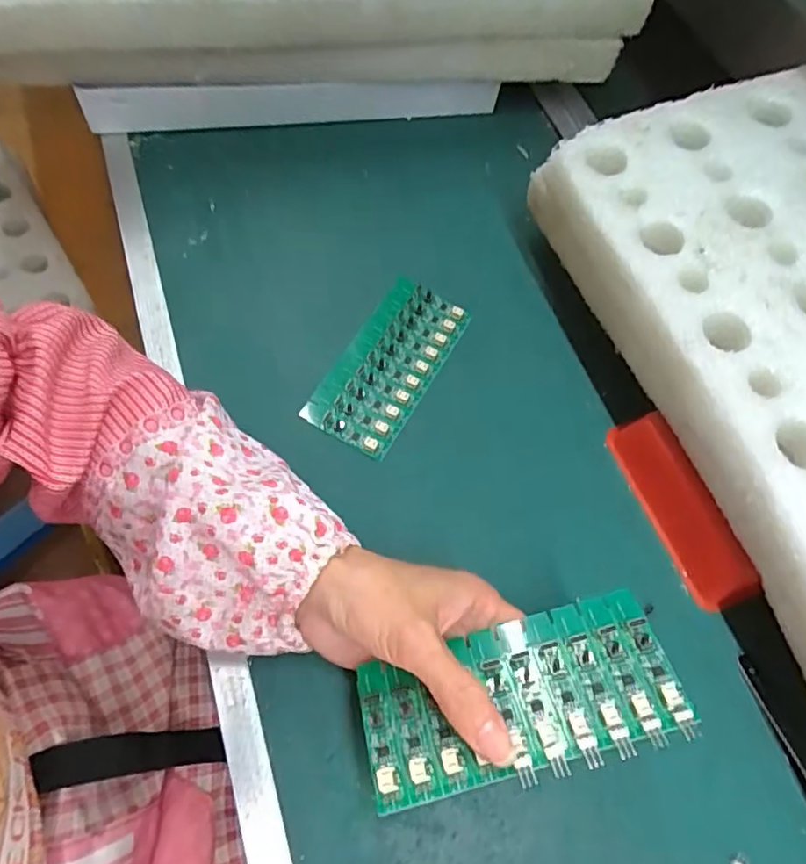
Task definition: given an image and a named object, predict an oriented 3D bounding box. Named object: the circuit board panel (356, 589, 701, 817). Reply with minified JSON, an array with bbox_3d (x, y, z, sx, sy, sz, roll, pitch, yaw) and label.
[{"bbox_3d":[0.051,0.118,0.260,0.136,0.007,0.066,-15,47,-1],"label":"circuit board panel"}]

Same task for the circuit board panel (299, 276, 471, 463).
[{"bbox_3d":[-0.010,-0.049,0.406,0.065,0.010,0.134,29,65,4],"label":"circuit board panel"}]

